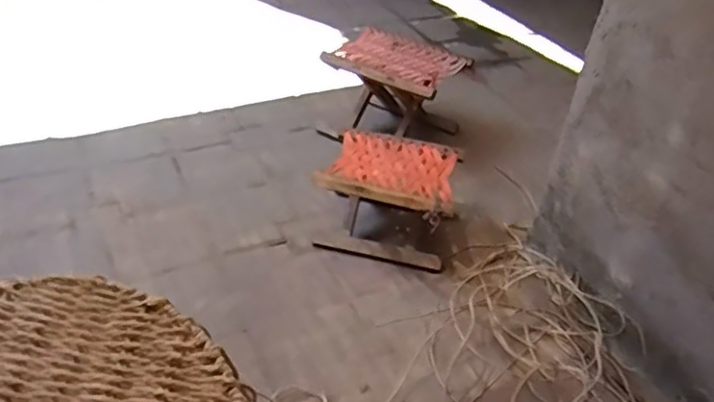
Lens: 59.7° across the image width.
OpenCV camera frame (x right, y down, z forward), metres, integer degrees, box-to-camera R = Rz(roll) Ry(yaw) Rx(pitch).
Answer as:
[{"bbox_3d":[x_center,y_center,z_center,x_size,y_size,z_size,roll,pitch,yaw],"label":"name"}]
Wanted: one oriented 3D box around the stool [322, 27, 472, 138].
[{"bbox_3d":[0.109,-0.292,1.709,0.305,0.242,0.304,24,42,21],"label":"stool"}]

